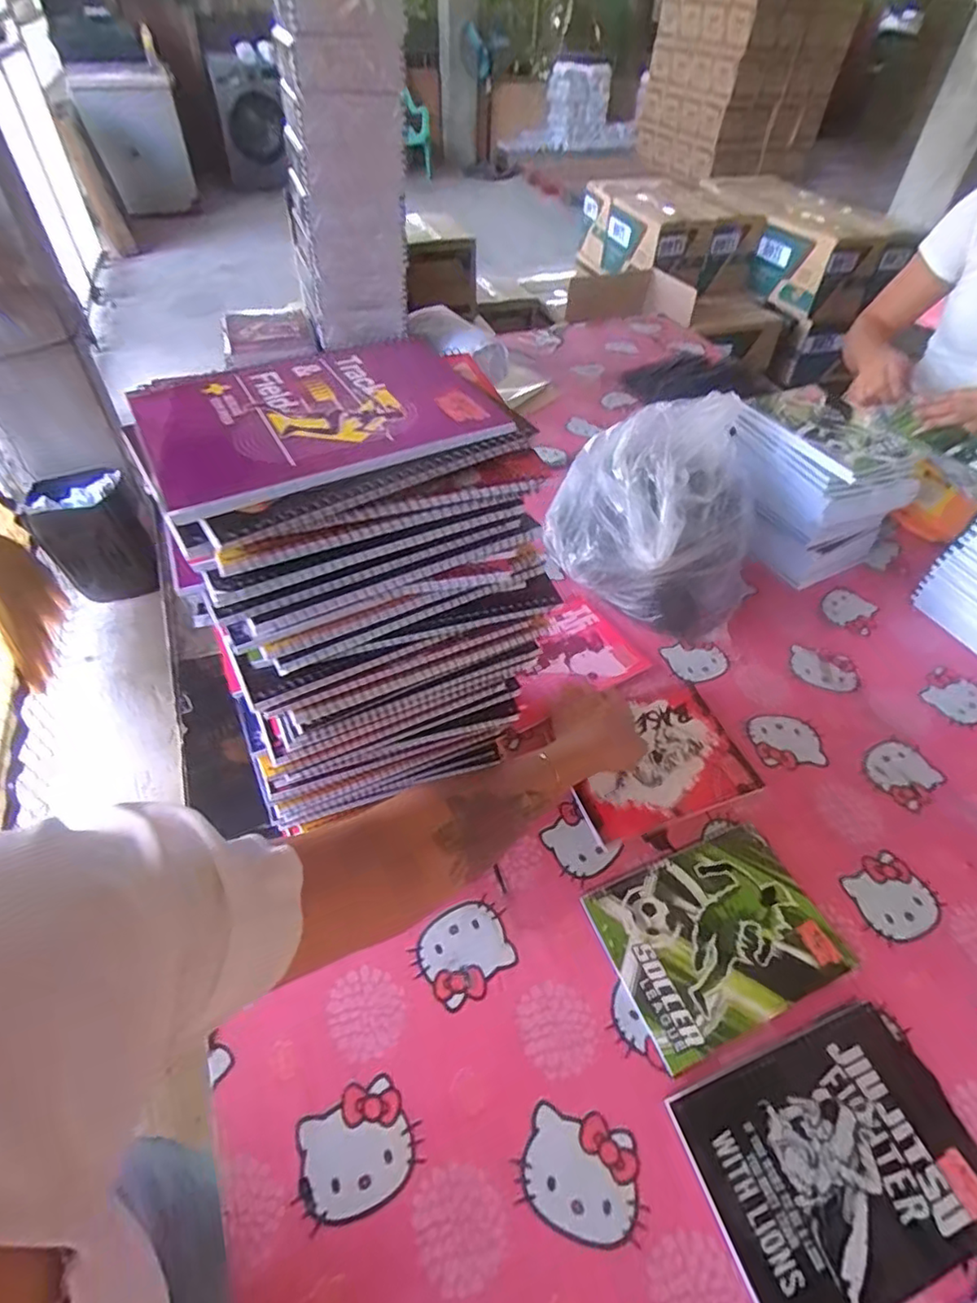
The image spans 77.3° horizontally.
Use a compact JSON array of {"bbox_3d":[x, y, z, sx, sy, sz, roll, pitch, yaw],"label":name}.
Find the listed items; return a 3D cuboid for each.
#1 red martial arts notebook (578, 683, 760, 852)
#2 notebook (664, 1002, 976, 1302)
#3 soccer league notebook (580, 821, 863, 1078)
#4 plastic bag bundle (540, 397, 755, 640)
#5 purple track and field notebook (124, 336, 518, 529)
[{"bbox_3d":[0.181,0.118,0.672,0.193,0.012,0.144,-14,49,-16],"label":"red martial arts notebook"},{"bbox_3d":[0.253,0.366,0.442,0.200,0.009,0.144,-14,49,-16],"label":"notebook"},{"bbox_3d":[0.203,0.250,0.546,0.195,0.010,0.146,-16,50,-18],"label":"soccer league notebook"},{"bbox_3d":[0.227,-0.189,0.818,0.284,0.194,0.292,21,50,16],"label":"plastic bag bundle"},{"bbox_3d":[-0.101,-0.149,0.379,0.208,0.021,0.158,-22,52,-19],"label":"purple track and field notebook"}]

